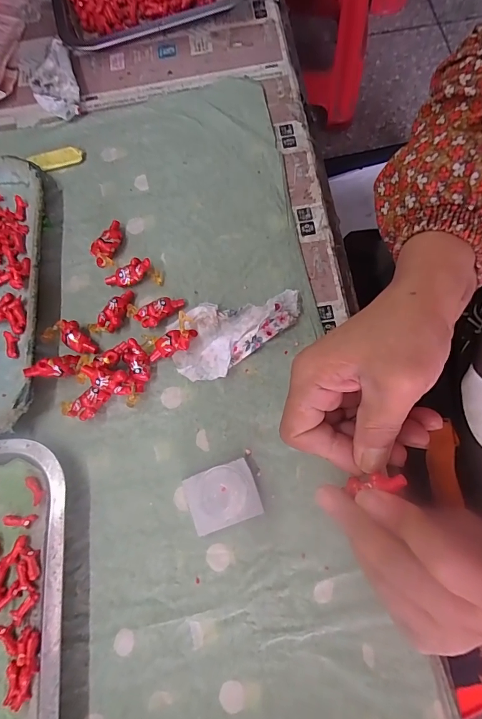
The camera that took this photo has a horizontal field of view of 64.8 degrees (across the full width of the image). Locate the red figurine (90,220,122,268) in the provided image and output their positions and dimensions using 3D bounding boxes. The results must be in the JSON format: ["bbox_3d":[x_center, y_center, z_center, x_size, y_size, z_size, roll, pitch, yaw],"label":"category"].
[{"bbox_3d":[-0.119,-0.102,0.338,0.021,0.014,0.044,7,74,4],"label":"red figurine"}]

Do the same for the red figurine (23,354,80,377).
[{"bbox_3d":[-0.146,0.006,0.298,0.040,0.013,0.015,-13,69,-42],"label":"red figurine"}]

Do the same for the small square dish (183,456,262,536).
[{"bbox_3d":[-0.013,0.099,0.277,0.048,0.013,0.040,-20,74,-4],"label":"small square dish"}]

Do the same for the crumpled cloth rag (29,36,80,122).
[{"bbox_3d":[-0.193,-0.286,0.391,0.048,0.017,0.096,-23,74,-5],"label":"crumpled cloth rag"}]

